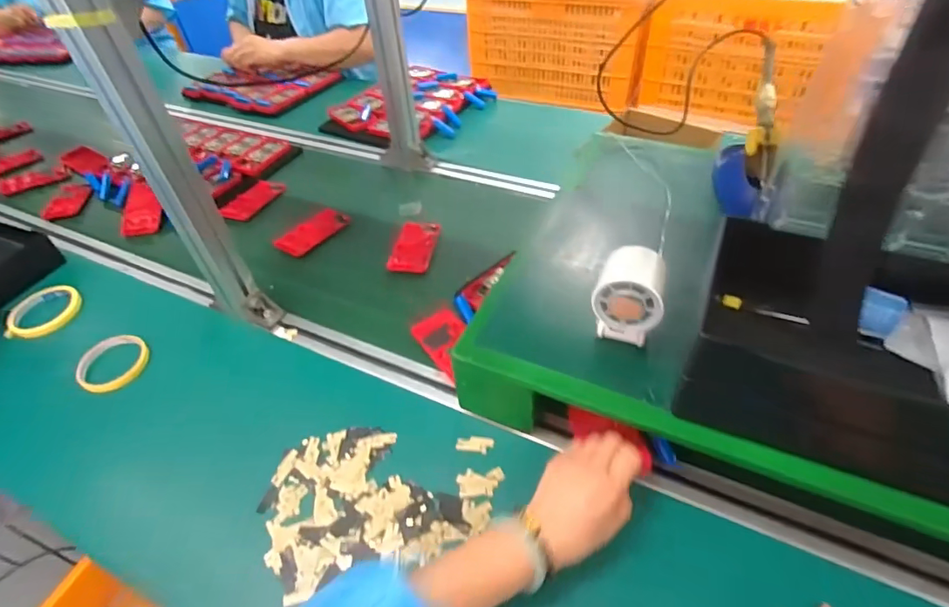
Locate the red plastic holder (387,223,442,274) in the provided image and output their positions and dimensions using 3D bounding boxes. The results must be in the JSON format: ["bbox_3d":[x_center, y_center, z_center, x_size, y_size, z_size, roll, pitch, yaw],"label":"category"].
[{"bbox_3d":[-0.095,-0.095,0.806,0.065,0.011,0.121,2,45,6],"label":"red plastic holder"}]

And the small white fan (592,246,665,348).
[{"bbox_3d":[0.152,-0.005,0.484,0.062,0.084,0.069,17,49,20],"label":"small white fan"}]

